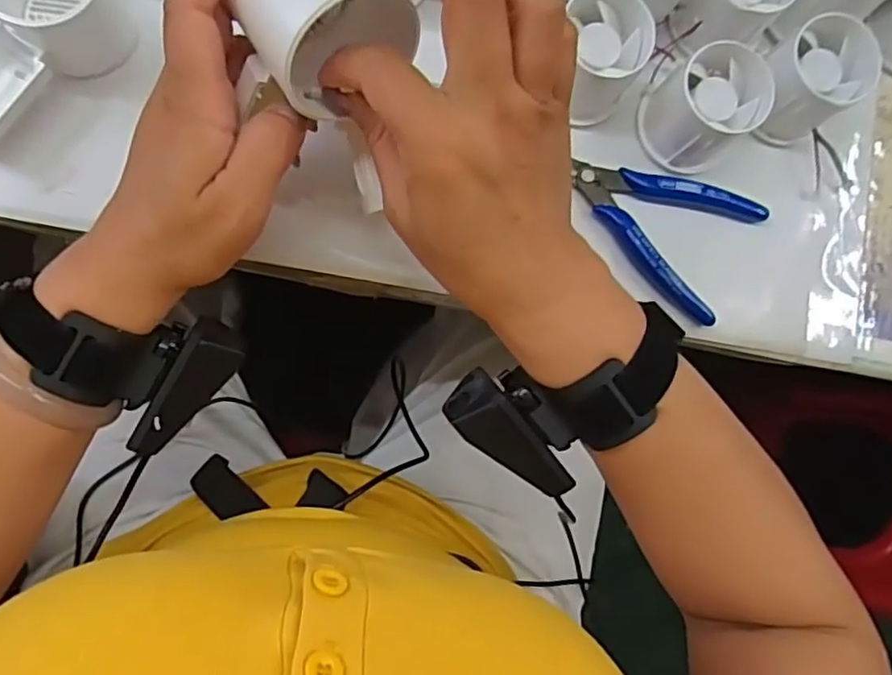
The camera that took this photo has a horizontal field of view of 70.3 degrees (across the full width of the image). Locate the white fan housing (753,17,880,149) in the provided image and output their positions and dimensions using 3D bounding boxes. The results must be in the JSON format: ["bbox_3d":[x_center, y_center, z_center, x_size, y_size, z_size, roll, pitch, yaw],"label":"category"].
[{"bbox_3d":[0.203,-0.146,0.362,0.053,0.050,0.051,1,85,-8],"label":"white fan housing"}]

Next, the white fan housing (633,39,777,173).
[{"bbox_3d":[0.142,-0.129,0.352,0.052,0.045,0.054,1,85,-8],"label":"white fan housing"}]

